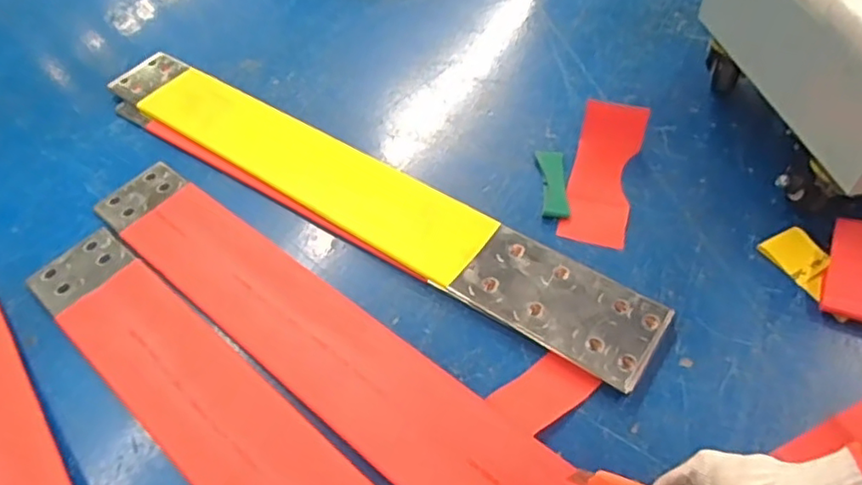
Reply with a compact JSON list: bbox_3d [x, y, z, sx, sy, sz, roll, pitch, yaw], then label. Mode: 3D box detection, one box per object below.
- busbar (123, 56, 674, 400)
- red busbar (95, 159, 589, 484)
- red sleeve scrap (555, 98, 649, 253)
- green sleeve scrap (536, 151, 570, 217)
[{"bbox_3d":[-0.115,-0.078,0.694,0.782,0.023,0.104,29,57,25],"label":"busbar"},{"bbox_3d":[-0.087,0.106,0.547,0.728,0.017,0.102,32,58,28],"label":"red busbar"},{"bbox_3d":[0.196,-0.081,0.669,0.072,0.043,0.189,12,54,14],"label":"red sleeve scrap"},{"bbox_3d":[0.138,-0.069,0.675,0.029,0.008,0.108,2,50,4],"label":"green sleeve scrap"}]

